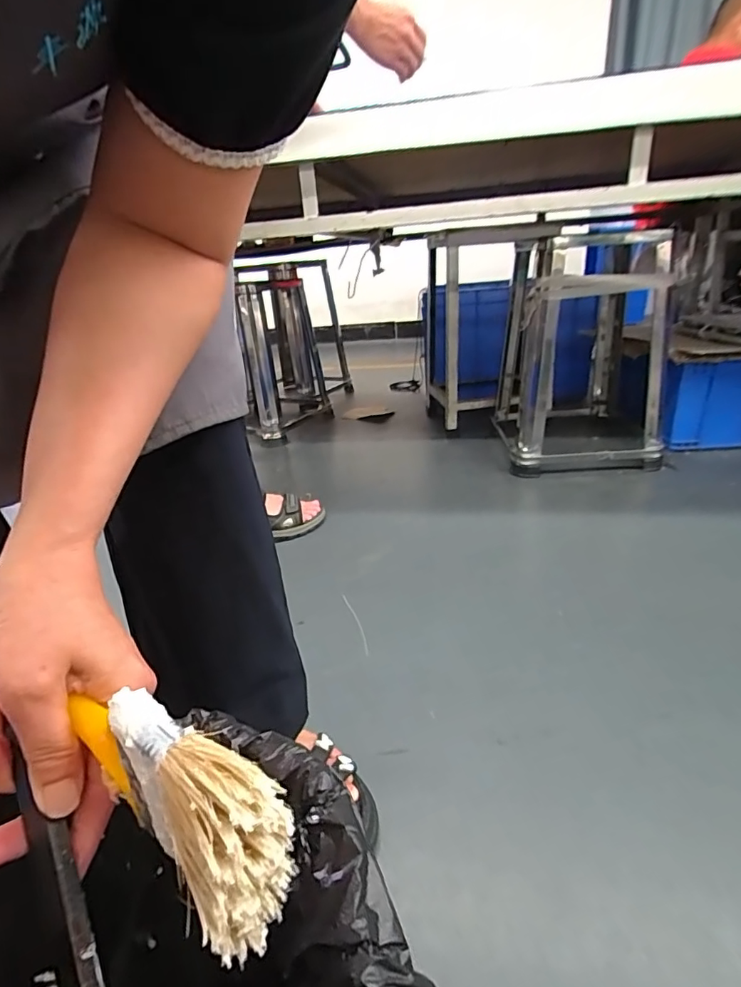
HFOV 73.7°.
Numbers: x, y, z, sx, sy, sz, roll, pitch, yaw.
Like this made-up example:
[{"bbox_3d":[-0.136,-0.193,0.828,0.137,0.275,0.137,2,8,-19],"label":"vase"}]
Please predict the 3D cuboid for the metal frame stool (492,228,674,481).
[{"bbox_3d":[0.526,-0.331,1.239,0.371,0.529,0.380,-2,24,6],"label":"metal frame stool"}]

